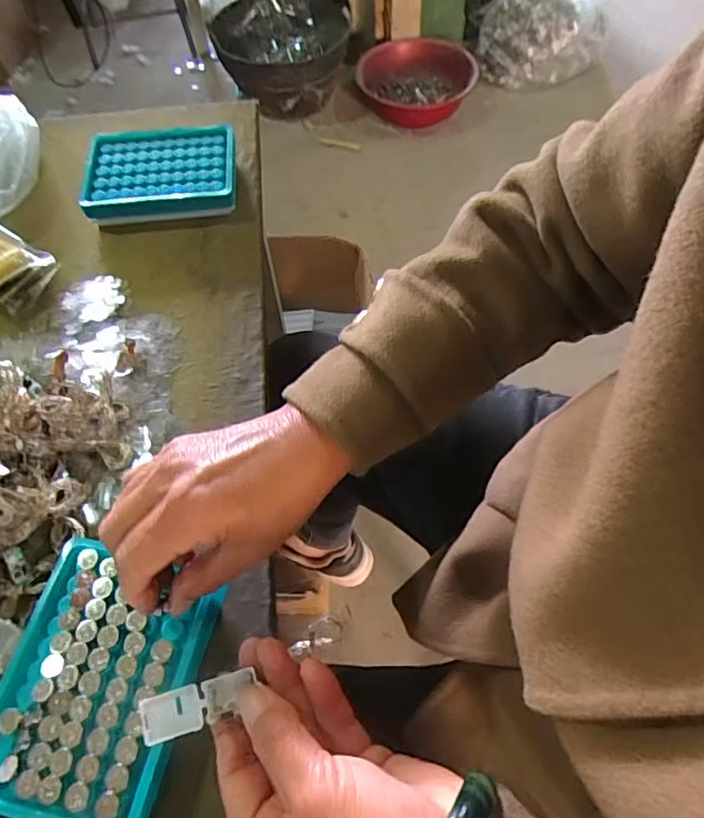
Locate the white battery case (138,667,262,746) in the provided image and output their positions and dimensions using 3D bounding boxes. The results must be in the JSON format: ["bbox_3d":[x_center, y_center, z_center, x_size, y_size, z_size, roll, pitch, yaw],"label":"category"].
[{"bbox_3d":[-0.072,0.137,0.257,0.053,0.004,0.020,-21,61,-8],"label":"white battery case"}]

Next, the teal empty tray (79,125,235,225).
[{"bbox_3d":[-0.170,-0.212,0.499,0.128,0.030,0.085,-6,60,-2],"label":"teal empty tray"}]

